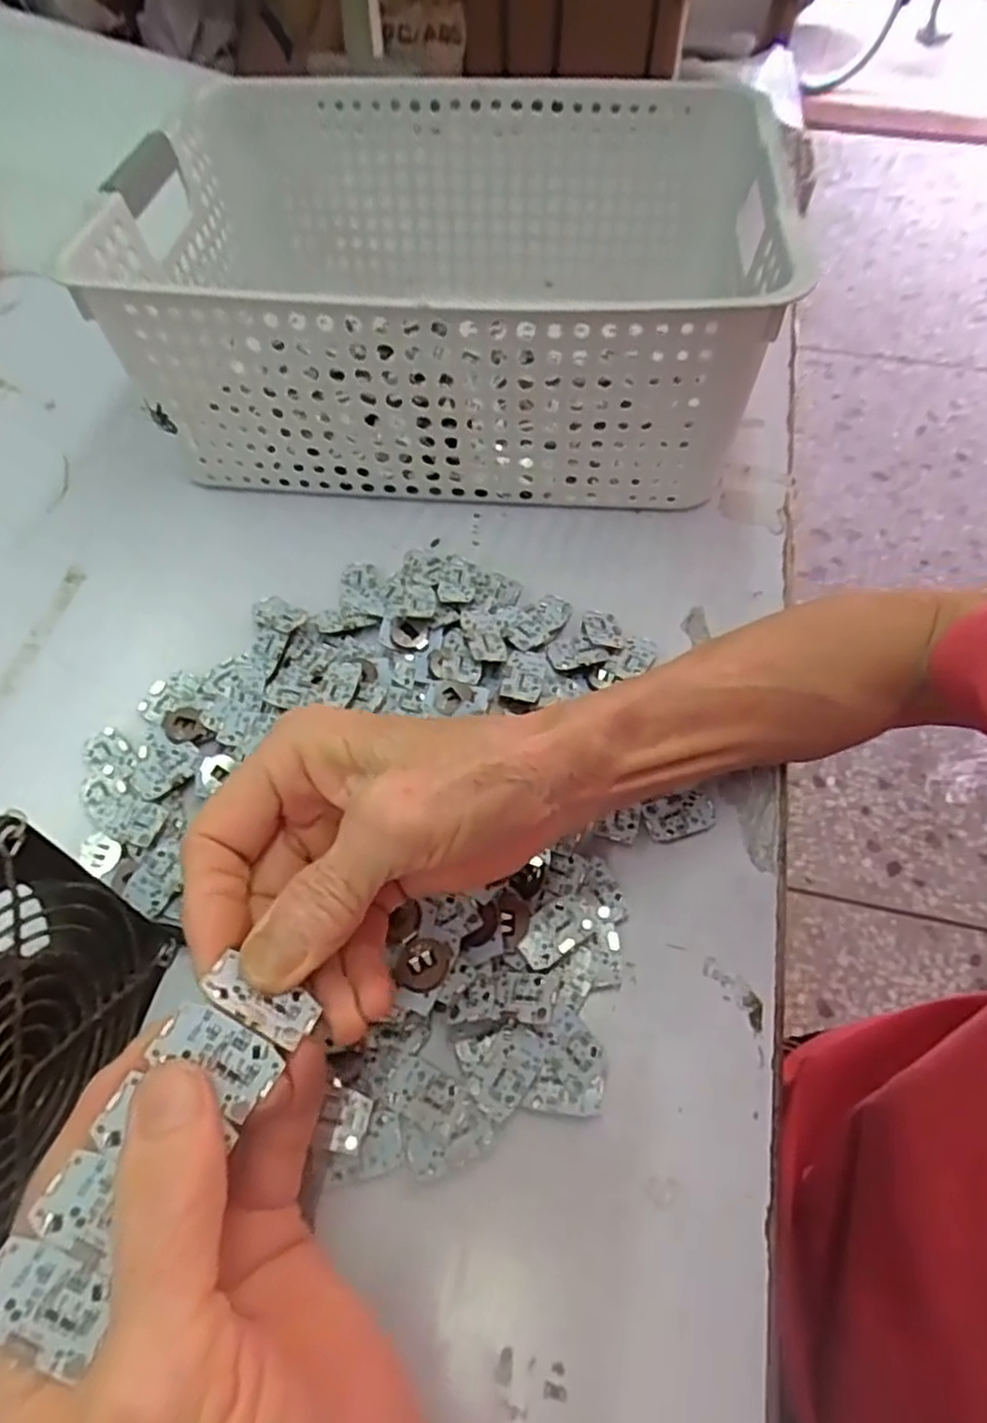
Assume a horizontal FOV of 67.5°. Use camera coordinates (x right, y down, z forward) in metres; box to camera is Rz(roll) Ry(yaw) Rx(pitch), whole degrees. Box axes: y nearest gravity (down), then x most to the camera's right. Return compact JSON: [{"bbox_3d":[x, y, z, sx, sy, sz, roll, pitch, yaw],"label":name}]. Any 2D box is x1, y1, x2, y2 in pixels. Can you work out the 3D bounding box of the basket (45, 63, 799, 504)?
[{"bbox_3d":[-0.022,-0.252,0.437,0.328,0.122,0.276,4,57,4],"label":"basket"}]

